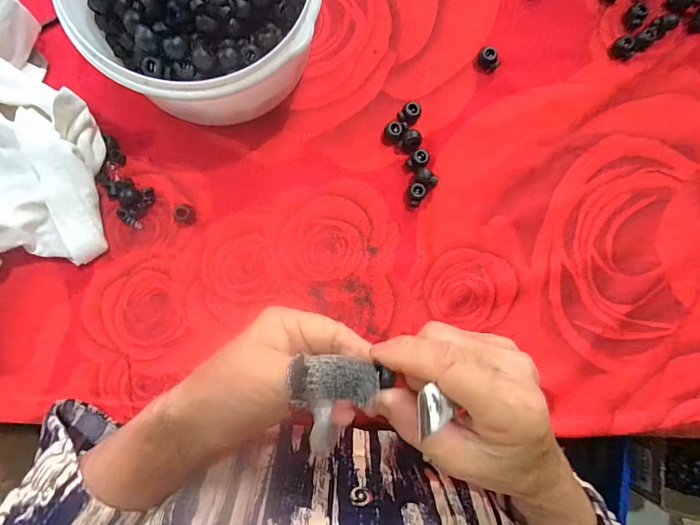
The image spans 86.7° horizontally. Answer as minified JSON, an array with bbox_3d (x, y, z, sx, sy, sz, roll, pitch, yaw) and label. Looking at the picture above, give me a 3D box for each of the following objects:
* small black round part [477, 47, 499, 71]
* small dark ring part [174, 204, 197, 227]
[{"bbox_3d":[0.114,-0.166,0.304,0.017,0.012,0.013,39,84,0],"label":"small black round part"},{"bbox_3d":[-0.127,-0.036,0.286,0.014,0.011,0.016,29,84,-1],"label":"small dark ring part"}]

